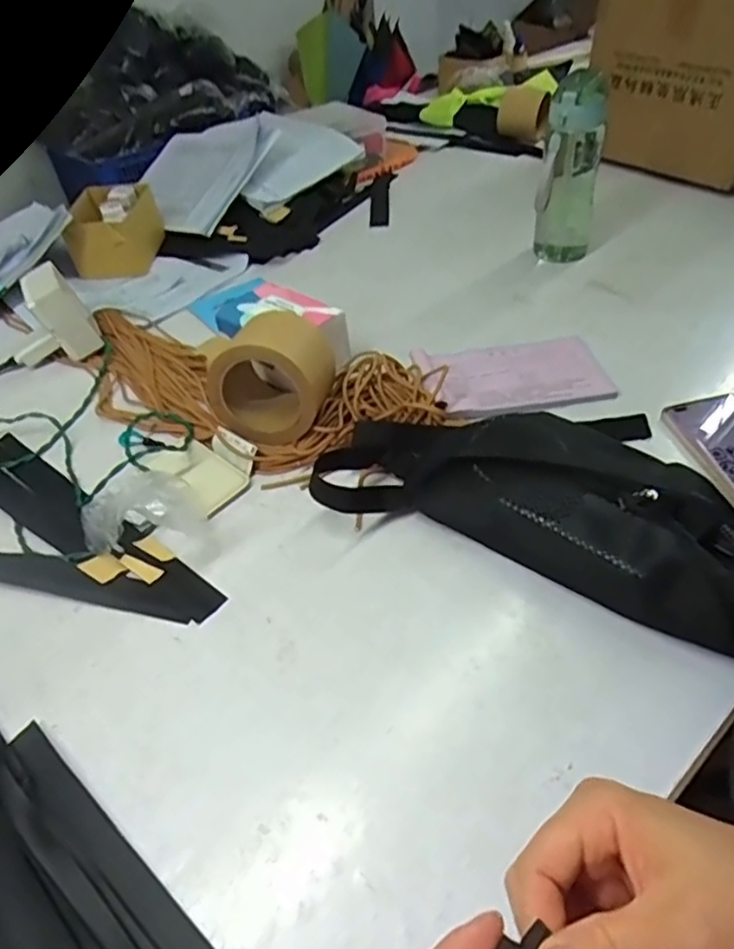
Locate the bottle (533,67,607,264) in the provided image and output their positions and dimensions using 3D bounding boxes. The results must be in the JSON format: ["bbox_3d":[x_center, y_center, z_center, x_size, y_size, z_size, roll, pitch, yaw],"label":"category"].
[{"bbox_3d":[0.260,-0.382,0.811,0.072,0.217,0.074,10,45,18],"label":"bottle"}]

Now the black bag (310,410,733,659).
[{"bbox_3d":[0.140,0.015,0.504,0.352,0.080,0.151,15,47,22],"label":"black bag"}]

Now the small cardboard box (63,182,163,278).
[{"bbox_3d":[-0.376,-0.364,0.945,0.111,0.092,0.142,-7,43,0],"label":"small cardboard box"}]

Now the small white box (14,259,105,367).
[{"bbox_3d":[-0.380,-0.185,0.743,0.099,0.090,0.073,-23,45,-17],"label":"small white box"}]

